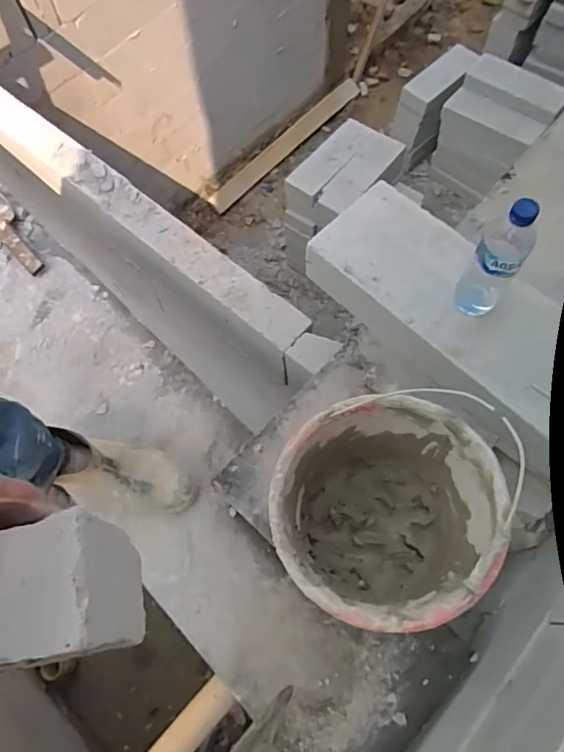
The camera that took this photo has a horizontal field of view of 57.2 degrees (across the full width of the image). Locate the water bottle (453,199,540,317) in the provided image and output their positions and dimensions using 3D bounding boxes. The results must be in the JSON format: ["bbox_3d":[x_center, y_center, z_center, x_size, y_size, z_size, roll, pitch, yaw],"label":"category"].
[{"bbox_3d":[0.301,-0.168,0.721,0.065,0.212,0.075,28,70,15],"label":"water bottle"}]

